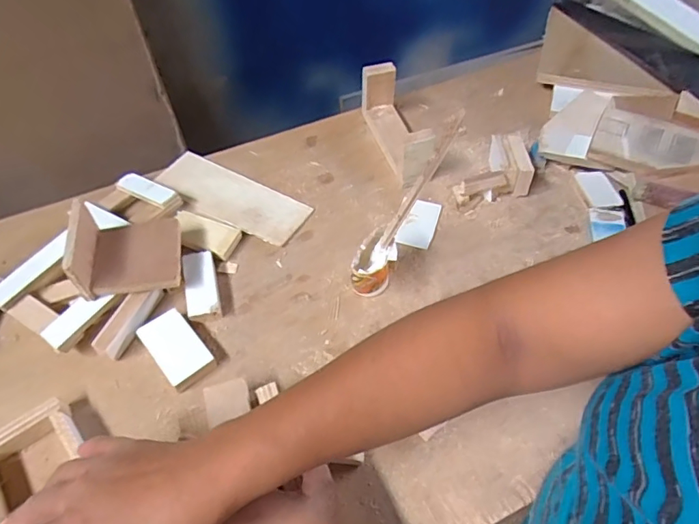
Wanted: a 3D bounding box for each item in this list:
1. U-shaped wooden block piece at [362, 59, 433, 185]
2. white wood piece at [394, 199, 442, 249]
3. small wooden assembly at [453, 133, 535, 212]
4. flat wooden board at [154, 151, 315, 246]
[{"bbox_3d":[0.063,-0.178,0.643,0.043,0.086,0.152,-16,54,-9],"label":"U-shaped wooden block piece"},{"bbox_3d":[0.084,-0.046,0.589,0.037,0.010,0.070,18,56,15],"label":"white wood piece"},{"bbox_3d":[0.171,-0.110,0.611,0.098,0.047,0.069,-15,54,-9],"label":"small wooden assembly"},{"bbox_3d":[-0.148,-0.081,0.618,0.198,0.007,0.079,26,58,15],"label":"flat wooden board"}]

